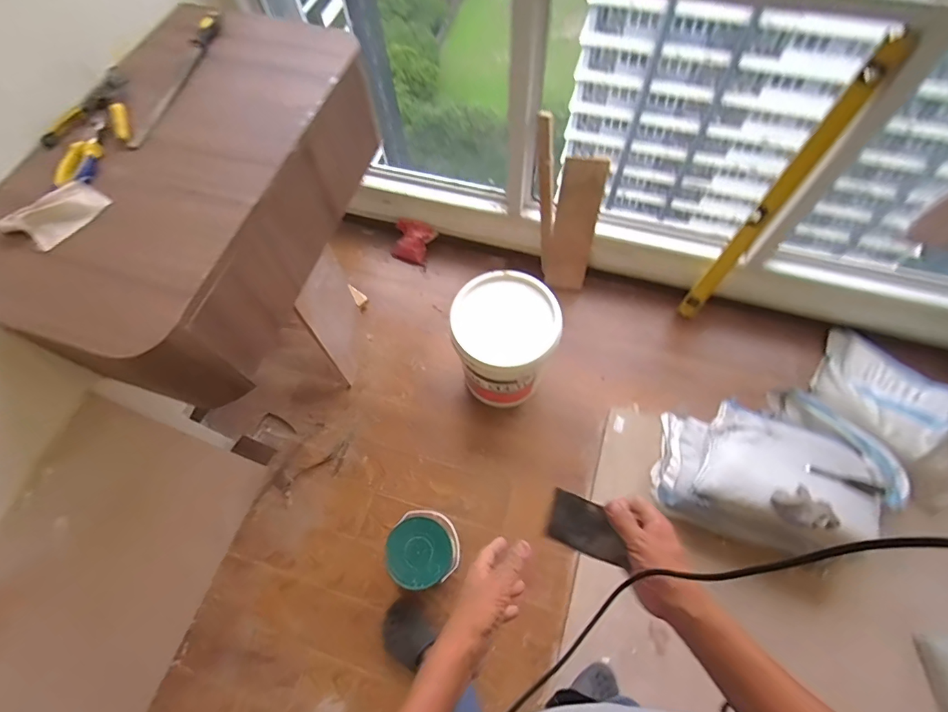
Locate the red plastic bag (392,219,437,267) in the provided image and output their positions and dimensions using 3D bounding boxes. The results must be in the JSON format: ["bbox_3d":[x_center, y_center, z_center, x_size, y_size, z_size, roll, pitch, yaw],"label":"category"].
[{"bbox_3d":[-0.235,-0.442,1.753,0.159,0.127,0.123,18,67,8],"label":"red plastic bag"}]

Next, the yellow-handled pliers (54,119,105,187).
[{"bbox_3d":[-0.746,-0.387,0.872,0.061,0.018,0.158,-1,65,0],"label":"yellow-handled pliers"}]

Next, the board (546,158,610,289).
[{"bbox_3d":[0.343,-0.432,1.551,0.139,0.466,0.035,4,43,2],"label":"board"}]

